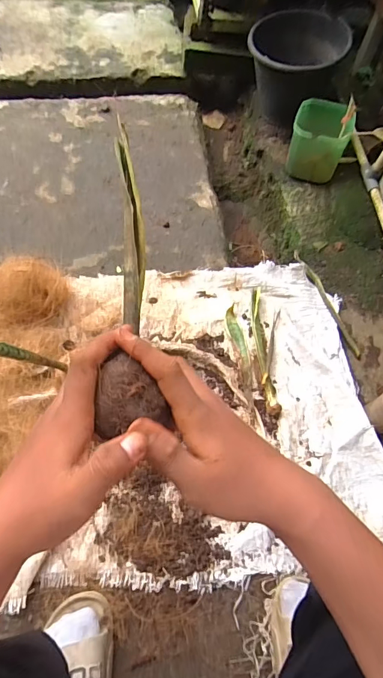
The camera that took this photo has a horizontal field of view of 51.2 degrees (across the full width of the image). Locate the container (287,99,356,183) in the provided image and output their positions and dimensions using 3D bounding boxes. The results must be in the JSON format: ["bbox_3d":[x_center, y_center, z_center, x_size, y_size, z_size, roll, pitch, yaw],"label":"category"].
[{"bbox_3d":[0.353,-0.554,1.118,0.159,0.164,0.117,24,64,9],"label":"container"}]

